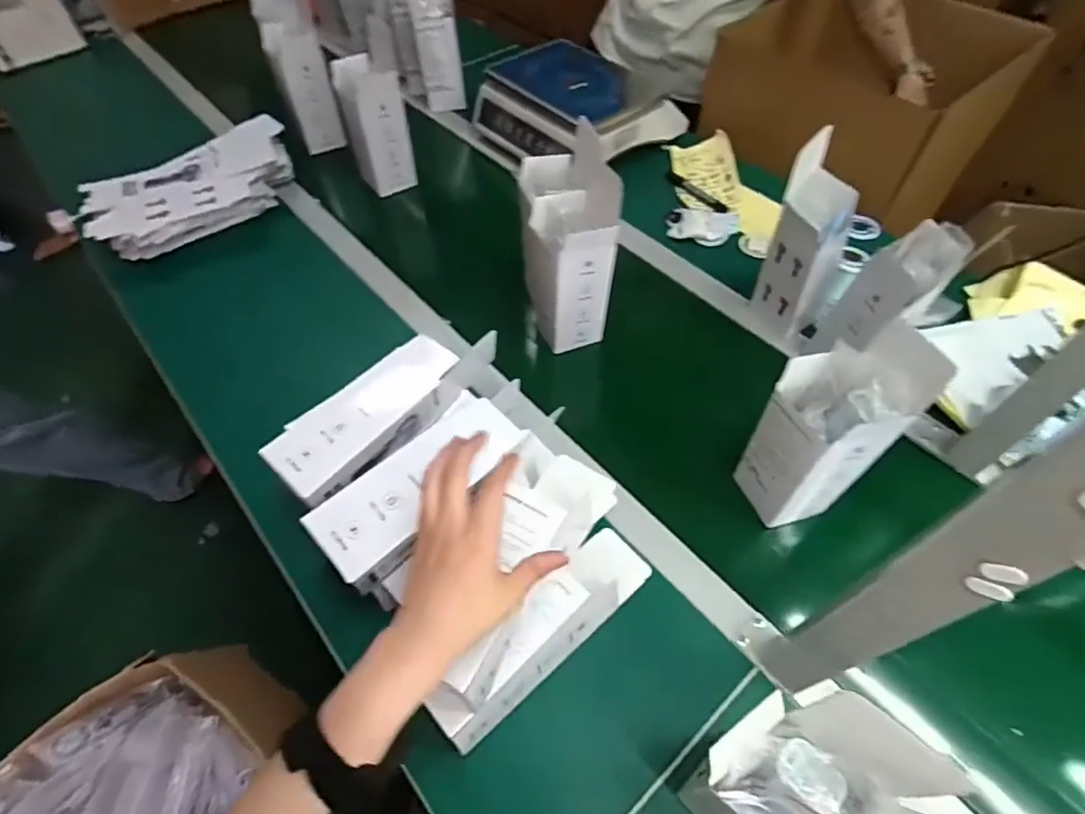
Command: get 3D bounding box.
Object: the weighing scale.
[{"bbox_3d":[0.059,-0.547,1.016,0.301,0.116,0.271,36,64,24],"label":"weighing scale"}]

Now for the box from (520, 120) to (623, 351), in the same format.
[{"bbox_3d":[0.029,-0.211,0.717,0.088,0.210,0.167,-12,56,-6],"label":"box"}]

